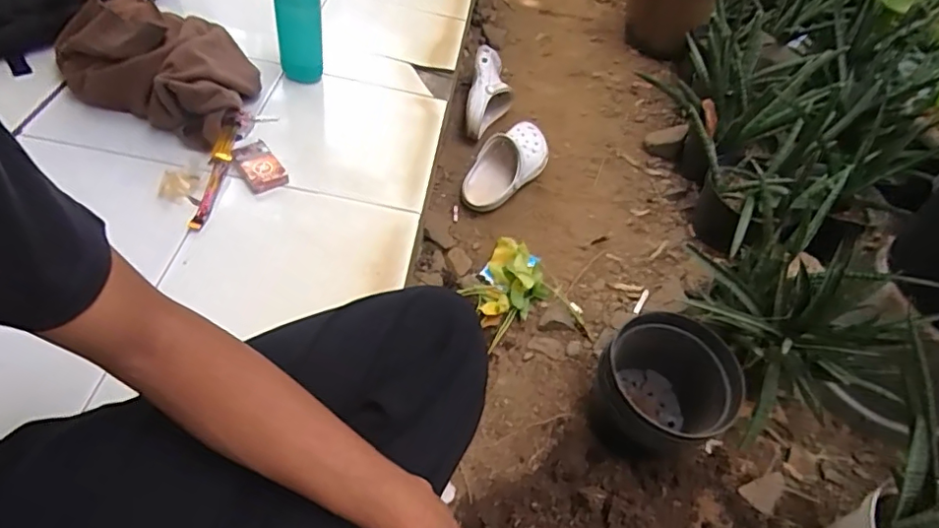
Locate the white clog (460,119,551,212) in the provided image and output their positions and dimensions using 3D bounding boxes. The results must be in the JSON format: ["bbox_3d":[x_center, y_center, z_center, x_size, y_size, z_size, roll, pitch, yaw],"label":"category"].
[{"bbox_3d":[0.077,-0.206,1.164,0.117,0.071,0.255,32,54,16],"label":"white clog"}]

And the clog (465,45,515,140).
[{"bbox_3d":[0.050,-0.395,1.279,0.100,0.117,0.247,11,51,-1],"label":"clog"}]

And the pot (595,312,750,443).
[{"bbox_3d":[0.264,0.192,0.798,0.171,0.172,0.181,34,55,17],"label":"pot"}]

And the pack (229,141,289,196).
[{"bbox_3d":[-0.319,-0.146,0.833,0.058,0.019,0.098,-28,61,-27],"label":"pack"}]

